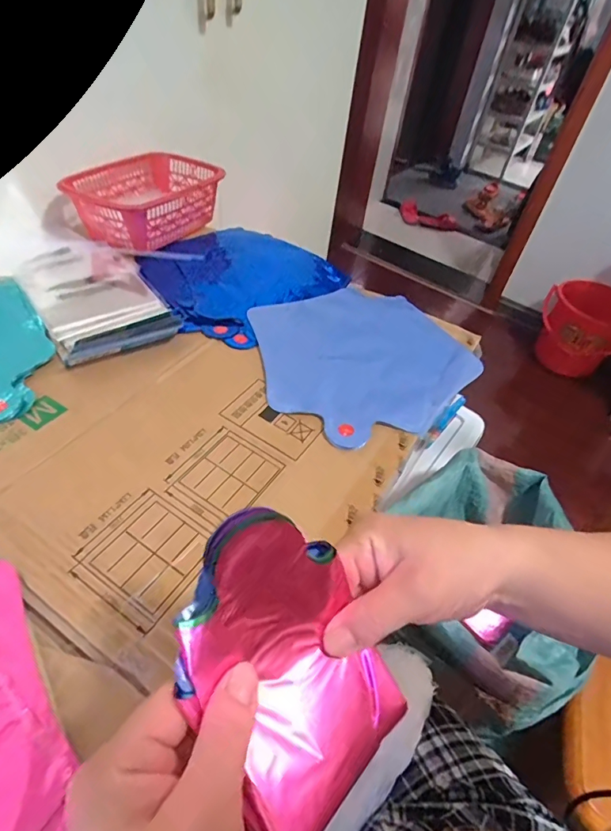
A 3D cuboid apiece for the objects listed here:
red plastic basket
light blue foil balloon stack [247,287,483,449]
[{"bbox_3d":[-0.225,-0.320,0.674,0.139,0.064,0.209,26,49,18],"label":"red plastic basket"},{"bbox_3d":[0.067,-0.070,0.514,0.246,0.025,0.212,-20,52,-23],"label":"light blue foil balloon stack"}]

